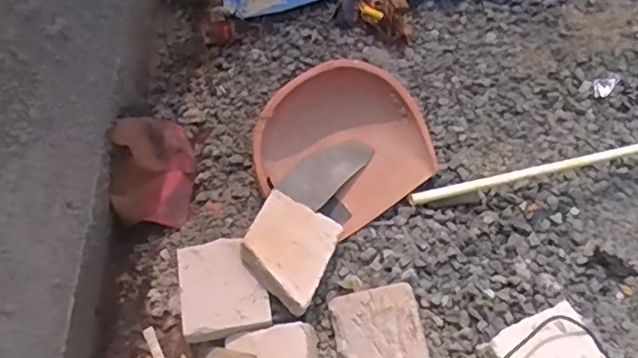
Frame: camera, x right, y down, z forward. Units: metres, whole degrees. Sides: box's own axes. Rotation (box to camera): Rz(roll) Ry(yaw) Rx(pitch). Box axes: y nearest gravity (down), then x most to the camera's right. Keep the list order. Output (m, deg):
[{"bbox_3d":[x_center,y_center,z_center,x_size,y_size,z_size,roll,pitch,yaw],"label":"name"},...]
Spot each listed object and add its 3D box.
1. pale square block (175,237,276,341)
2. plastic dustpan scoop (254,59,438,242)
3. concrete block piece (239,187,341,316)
[{"bbox_3d":[-0.221,0.246,1.309,0.192,0.041,0.211,-11,65,-3],"label":"pale square block"},{"bbox_3d":[0.068,-0.098,1.425,0.416,0.169,0.383,-37,74,-19],"label":"plastic dustpan scoop"},{"bbox_3d":[-0.073,0.163,1.331,0.198,0.050,0.241,29,54,-1],"label":"concrete block piece"}]

